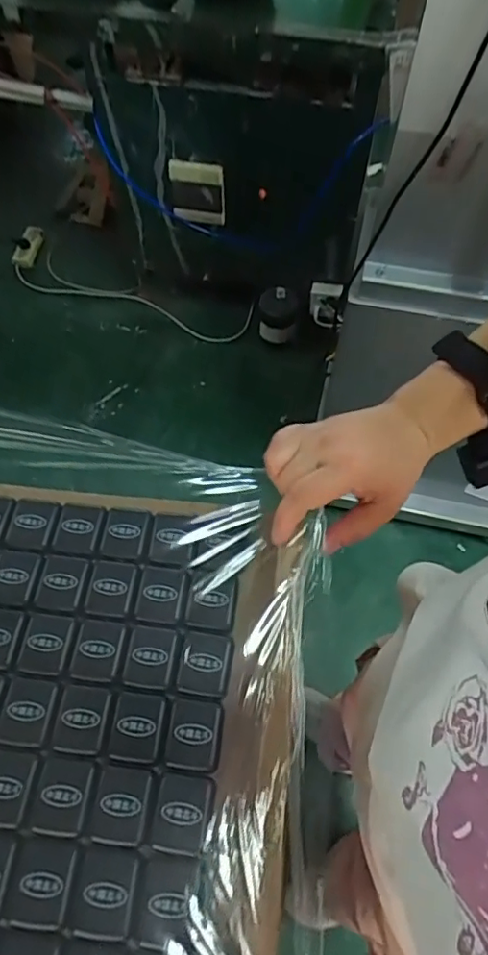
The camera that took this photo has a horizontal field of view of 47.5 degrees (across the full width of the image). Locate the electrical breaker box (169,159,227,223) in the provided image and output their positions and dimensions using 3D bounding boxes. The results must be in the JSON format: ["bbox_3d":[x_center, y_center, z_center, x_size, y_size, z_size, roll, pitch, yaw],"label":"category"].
[{"bbox_3d":[-0.109,-0.664,1.295,0.126,0.147,0.017,3,60,1],"label":"electrical breaker box"}]

